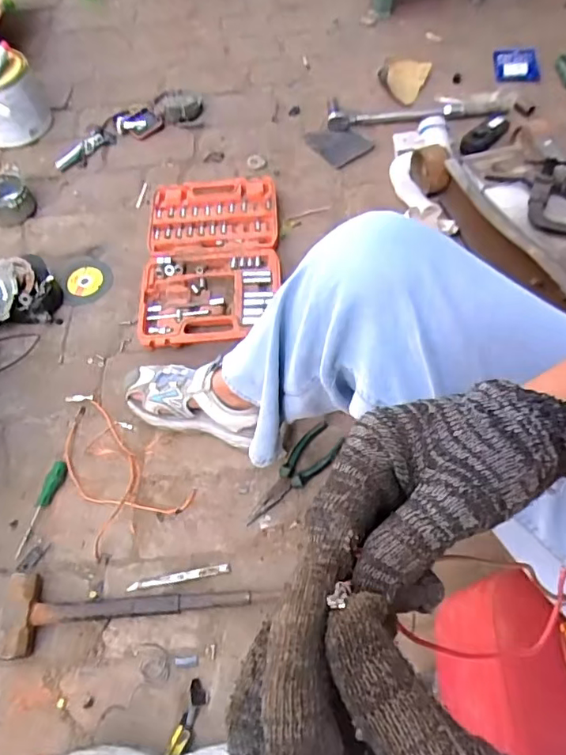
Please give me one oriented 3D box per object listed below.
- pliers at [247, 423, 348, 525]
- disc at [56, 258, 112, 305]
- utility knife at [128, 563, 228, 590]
[{"bbox_3d":[0.015,0.141,0.782,0.054,0.018,0.182,39,69,22],"label":"pliers"},{"bbox_3d":[-0.370,-0.180,0.988,0.101,0.007,0.102,-4,68,10],"label":"disc"},{"bbox_3d":[-0.141,0.272,0.717,0.137,0.006,0.013,-11,60,-3],"label":"utility knife"}]

